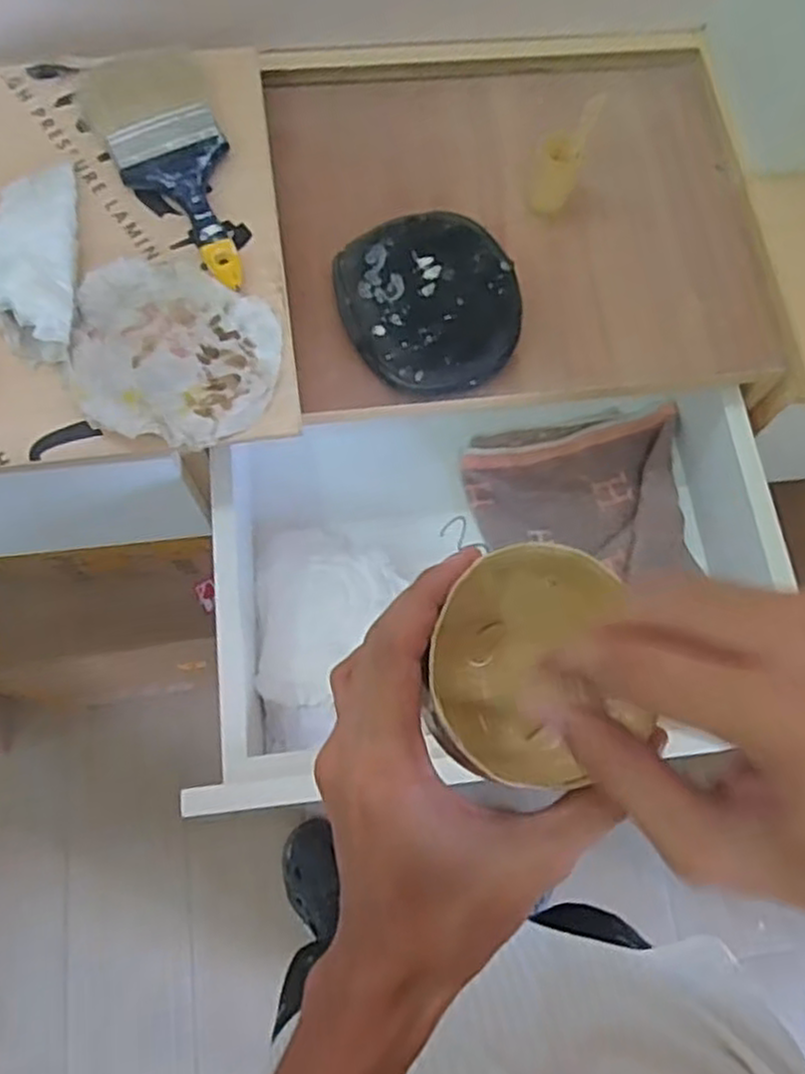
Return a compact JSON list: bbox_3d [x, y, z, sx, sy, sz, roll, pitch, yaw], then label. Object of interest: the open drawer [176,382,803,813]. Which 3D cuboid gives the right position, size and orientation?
[{"bbox_3d":[0.076,0.027,0.722,0.536,0.142,0.374,-9,72,-5],"label":"open drawer"}]

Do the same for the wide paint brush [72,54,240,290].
[{"bbox_3d":[-0.198,-0.321,0.652,0.102,0.028,0.239,-20,73,-9],"label":"wide paint brush"}]

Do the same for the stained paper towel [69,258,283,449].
[{"bbox_3d":[-0.184,-0.153,0.613,0.158,0.029,0.157,2,71,-1],"label":"stained paper towel"}]

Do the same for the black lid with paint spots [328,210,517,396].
[{"bbox_3d":[0.024,-0.202,0.662,0.152,0.041,0.170,-16,72,-7],"label":"black lid with paint spots"}]

